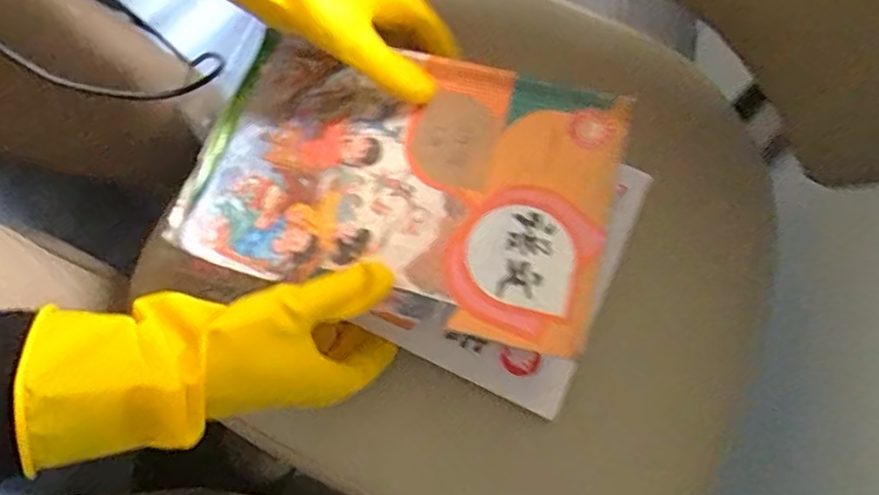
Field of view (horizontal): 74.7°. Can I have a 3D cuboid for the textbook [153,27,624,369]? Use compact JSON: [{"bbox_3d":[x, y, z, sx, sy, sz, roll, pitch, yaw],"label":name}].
[{"bbox_3d":[-0.028,-0.048,0.387,0.276,0.021,0.180,13,69,6],"label":"textbook"}]

